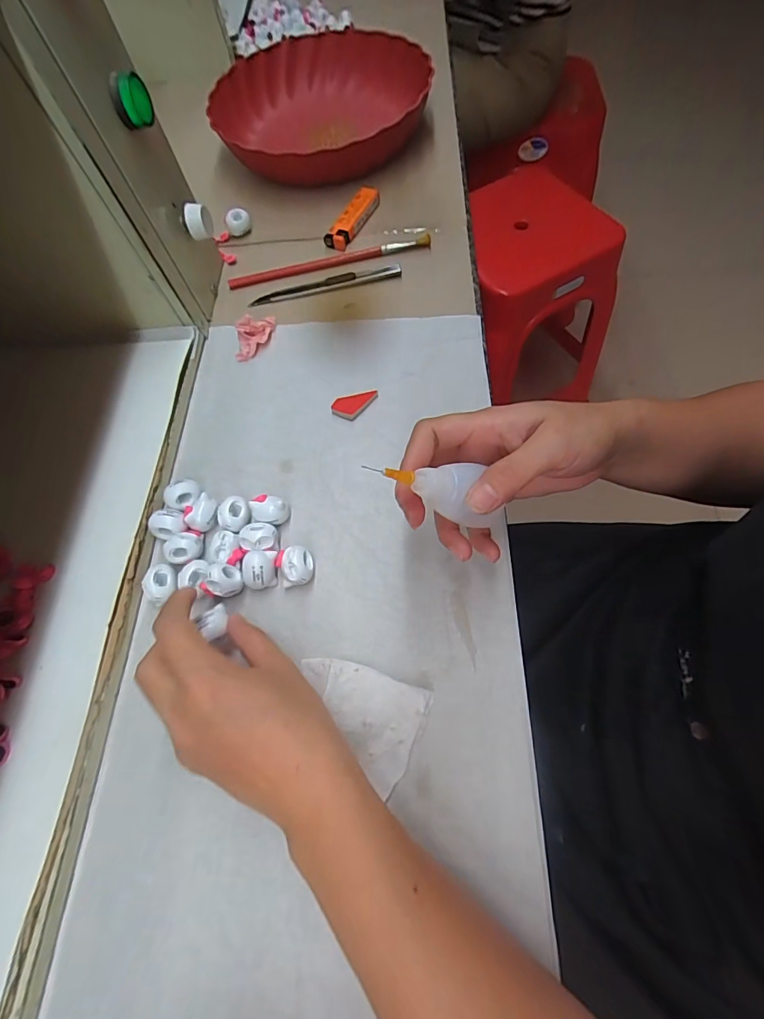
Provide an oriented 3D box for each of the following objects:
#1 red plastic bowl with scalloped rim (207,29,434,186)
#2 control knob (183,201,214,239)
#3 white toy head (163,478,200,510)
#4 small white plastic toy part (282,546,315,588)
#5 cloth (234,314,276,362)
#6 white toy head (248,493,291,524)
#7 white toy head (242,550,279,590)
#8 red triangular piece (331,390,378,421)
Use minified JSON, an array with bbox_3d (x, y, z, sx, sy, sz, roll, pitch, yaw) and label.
[{"bbox_3d":[-0.067,-0.437,0.487,0.224,0.072,0.210,-4,66,8],"label":"red plastic bowl with scalloped rim"},{"bbox_3d":[-0.153,-0.240,0.365,0.020,0.021,0.019,-12,65,5],"label":"control knob"},{"bbox_3d":[-0.144,-0.009,0.321,0.024,0.020,0.018,-41,66,-9],"label":"white toy head"},{"bbox_3d":[-0.055,0.038,0.292,0.020,0.019,0.025,-6,66,7],"label":"small white plastic toy part"},{"bbox_3d":[-0.113,-0.154,0.383,0.021,0.026,0.047,19,71,17],"label":"cloth"},{"bbox_3d":[-0.078,0.002,0.309,0.026,0.021,0.019,12,69,15],"label":"white toy head"},{"bbox_3d":[-0.081,0.040,0.291,0.022,0.020,0.023,-5,66,8],"label":"white toy head"},{"bbox_3d":[-0.022,-0.087,0.348,0.022,0.004,0.035,39,78,23],"label":"red triangular piece"}]

